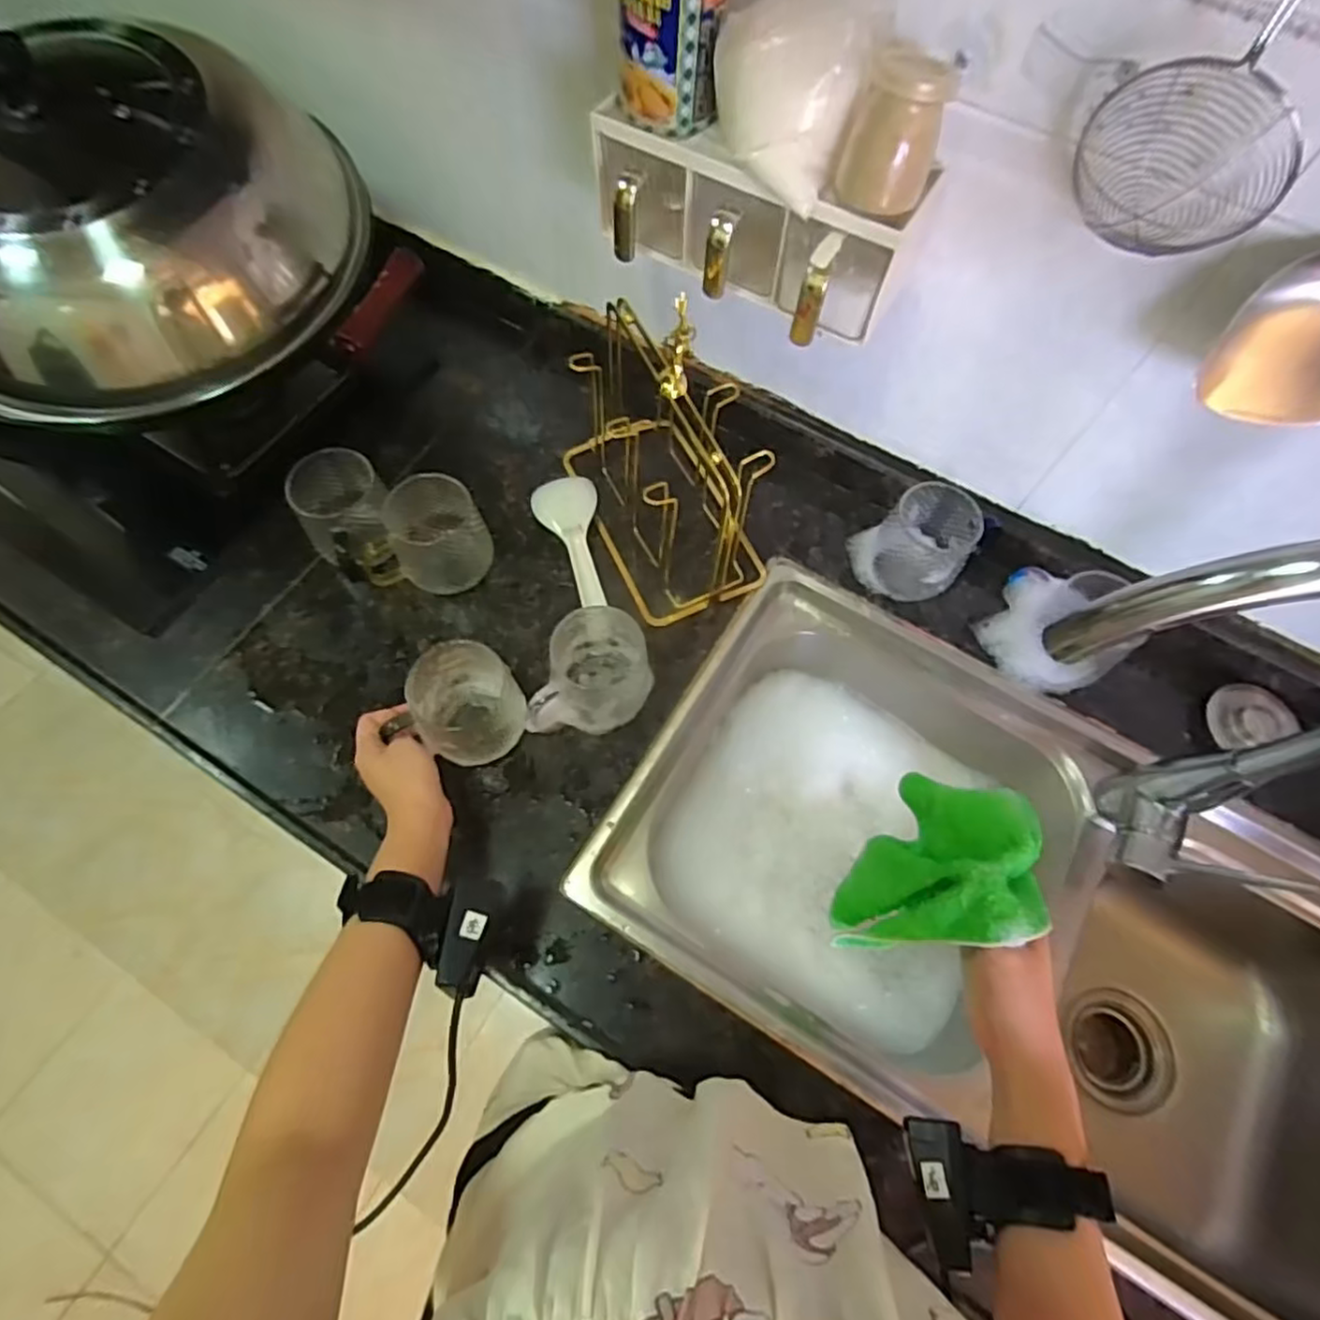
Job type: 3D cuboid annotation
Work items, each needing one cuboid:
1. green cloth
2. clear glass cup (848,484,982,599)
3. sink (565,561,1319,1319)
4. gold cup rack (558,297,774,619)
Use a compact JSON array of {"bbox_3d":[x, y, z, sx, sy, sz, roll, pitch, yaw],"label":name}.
[{"bbox_3d":[0.204,0.151,0.508,0.086,0.183,0.125,13,65,3],"label":"green cloth"},{"bbox_3d":[0.252,-0.117,0.682,0.100,0.086,0.091,1,65,-2],"label":"clear glass cup"},{"bbox_3d":[0.327,0.258,0.669,0.728,0.204,0.395,30,67,10],"label":"sink"},{"bbox_3d":[0.002,-0.197,0.634,0.140,0.199,0.252,-24,69,-13],"label":"gold cup rack"}]

